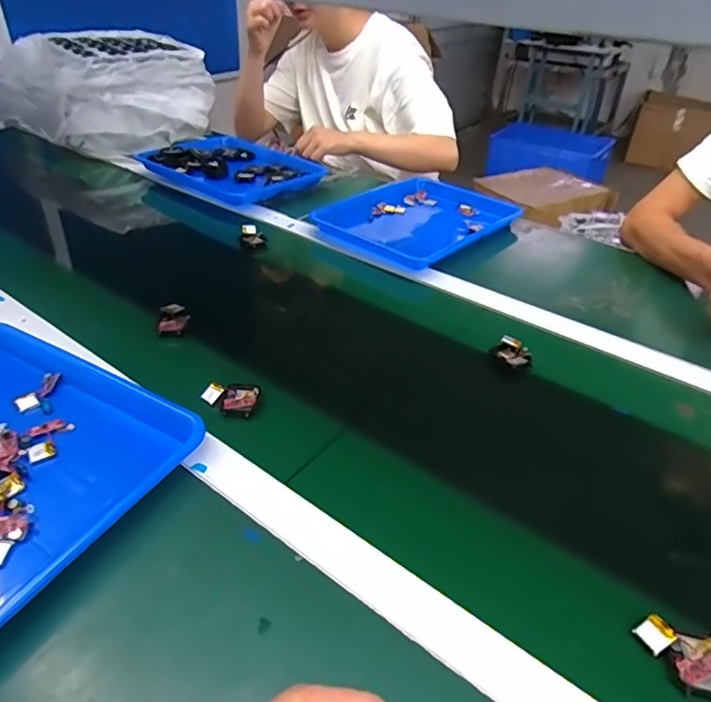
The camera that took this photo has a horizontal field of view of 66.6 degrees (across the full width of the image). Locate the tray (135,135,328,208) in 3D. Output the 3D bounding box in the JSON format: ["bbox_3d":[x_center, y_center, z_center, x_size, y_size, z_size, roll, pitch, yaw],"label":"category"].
[{"bbox_3d":[-0.252,-0.371,1.100,0.327,0.040,0.241,29,44,32],"label":"tray"}]

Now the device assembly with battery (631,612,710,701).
[{"bbox_3d":[0.228,0.206,0.369,0.038,0.023,0.059,-14,41,-23],"label":"device assembly with battery"}]

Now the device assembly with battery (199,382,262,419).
[{"bbox_3d":[-0.131,0.048,0.564,0.059,0.009,0.039,9,37,7],"label":"device assembly with battery"}]

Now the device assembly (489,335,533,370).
[{"bbox_3d":[0.188,0.002,0.644,0.048,0.017,0.034,29,43,30],"label":"device assembly"}]

